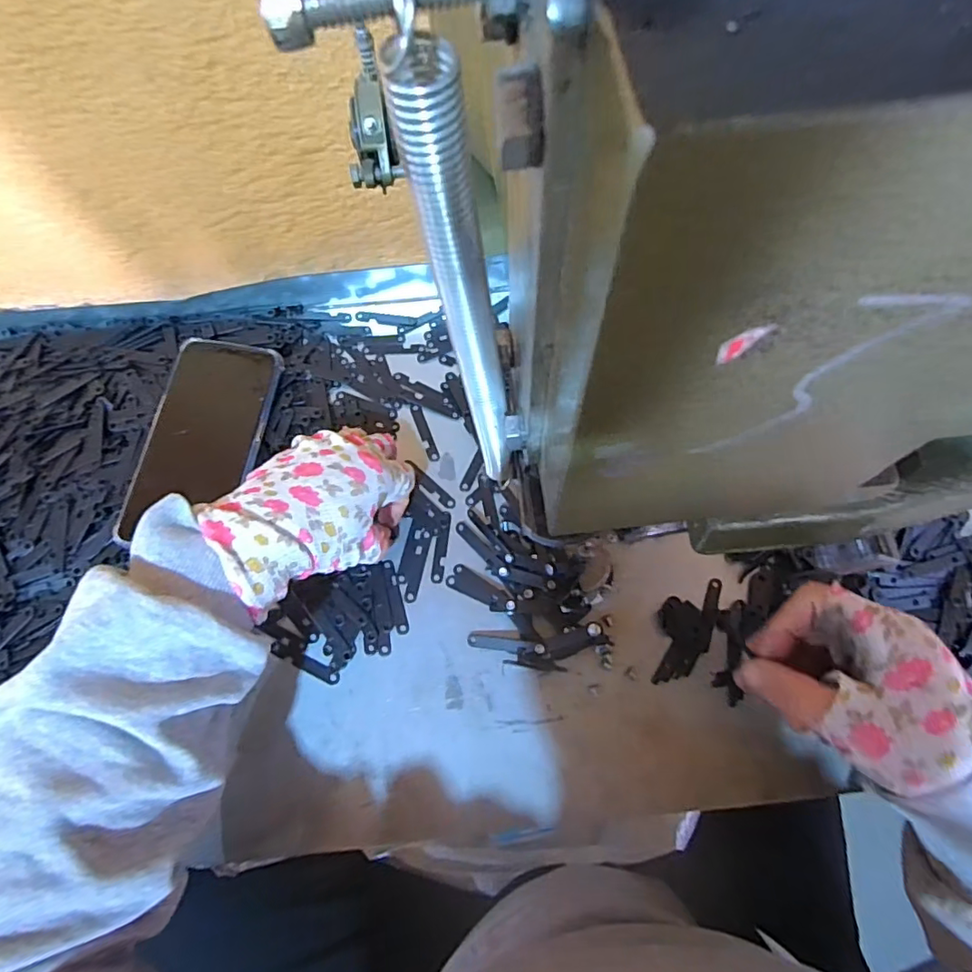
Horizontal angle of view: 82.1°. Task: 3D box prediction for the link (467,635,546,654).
[{"bbox_3d":[0.013,0.104,0.366,0.051,0.009,0.009,2,74,16],"label":"link"}]

